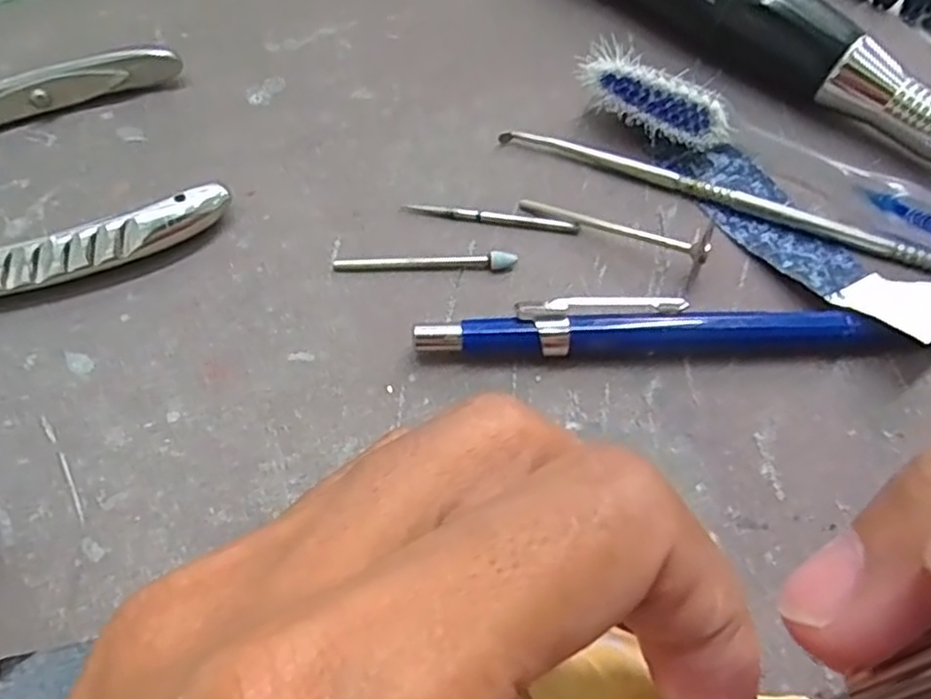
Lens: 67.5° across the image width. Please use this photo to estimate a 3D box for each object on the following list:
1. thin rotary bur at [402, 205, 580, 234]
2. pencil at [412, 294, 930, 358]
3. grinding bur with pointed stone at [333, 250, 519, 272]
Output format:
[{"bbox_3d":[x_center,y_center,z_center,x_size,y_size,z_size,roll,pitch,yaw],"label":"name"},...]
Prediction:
[{"bbox_3d":[0.007,-0.033,0.170,0.042,0.004,0.004,8,62,2],"label":"thin rotary bur"},{"bbox_3d":[0.058,-0.005,0.153,0.135,0.012,0.010,-1,62,-3],"label":"pencil"},{"bbox_3d":[-0.009,-0.022,0.163,0.042,0.004,0.005,0,62,-3],"label":"grinding bur with pointed stone"}]

